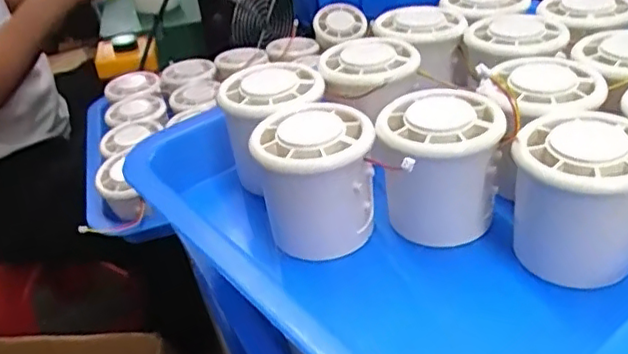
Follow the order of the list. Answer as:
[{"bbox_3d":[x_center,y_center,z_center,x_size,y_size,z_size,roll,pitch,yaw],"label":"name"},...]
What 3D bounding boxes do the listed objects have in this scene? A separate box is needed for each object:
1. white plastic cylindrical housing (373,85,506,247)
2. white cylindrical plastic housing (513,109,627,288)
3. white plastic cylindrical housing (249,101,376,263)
[{"bbox_3d":[0.059,-0.001,0.302,0.057,0.059,0.060,1,35,9],"label":"white plastic cylindrical housing"},{"bbox_3d":[0.115,0.009,0.275,0.053,0.057,0.053,-3,34,2],"label":"white cylindrical plastic housing"},{"bbox_3d":[0.001,0.003,0.309,0.052,0.061,0.051,-3,34,2],"label":"white plastic cylindrical housing"}]

